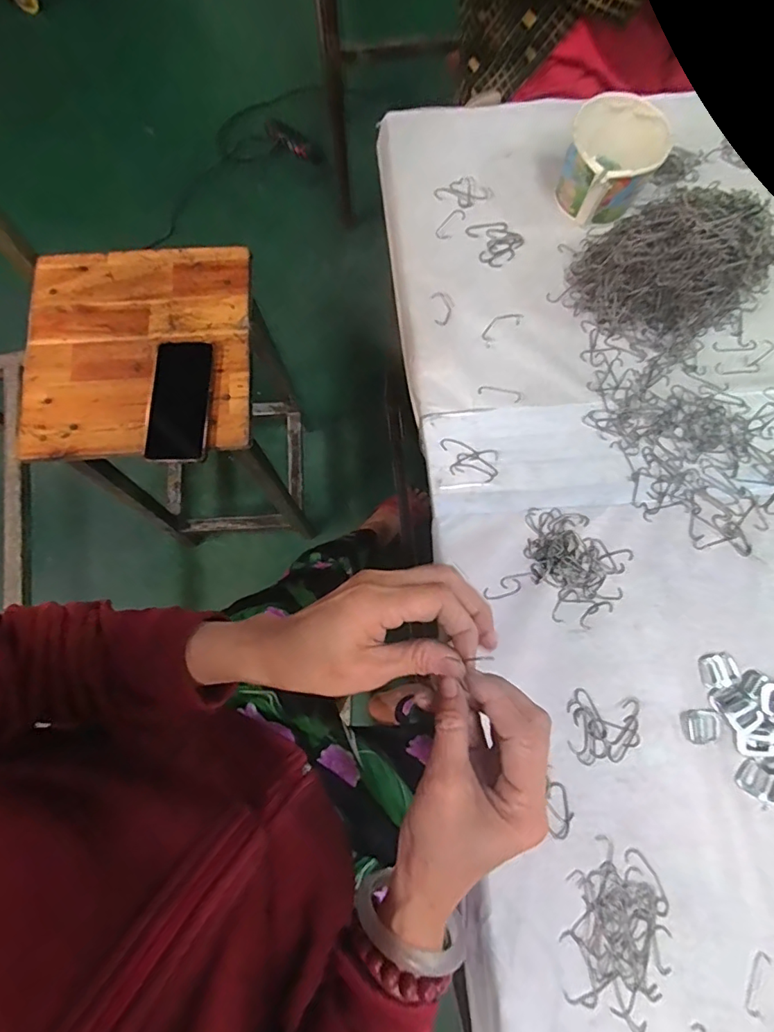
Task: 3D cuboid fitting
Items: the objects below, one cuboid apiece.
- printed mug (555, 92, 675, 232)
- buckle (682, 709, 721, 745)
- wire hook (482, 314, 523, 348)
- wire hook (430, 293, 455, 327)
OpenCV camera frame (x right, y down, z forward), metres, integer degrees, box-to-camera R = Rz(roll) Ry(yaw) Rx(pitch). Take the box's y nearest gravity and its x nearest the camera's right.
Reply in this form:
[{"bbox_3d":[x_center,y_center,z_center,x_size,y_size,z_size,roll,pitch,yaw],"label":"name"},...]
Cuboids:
[{"bbox_3d":[0.222,-0.355,0.509,0.089,0.068,0.107,19,77,3],"label":"printed mug"},{"bbox_3d":[0.263,0.175,0.420,0.032,0.004,0.025,-5,77,-2],"label":"buckle"},{"bbox_3d":[0.112,-0.188,0.499,0.051,0.004,0.020,-39,81,-9],"label":"wire hook"},{"bbox_3d":[0.057,-0.208,0.506,0.023,0.004,0.036,-9,77,-3],"label":"wire hook"}]

